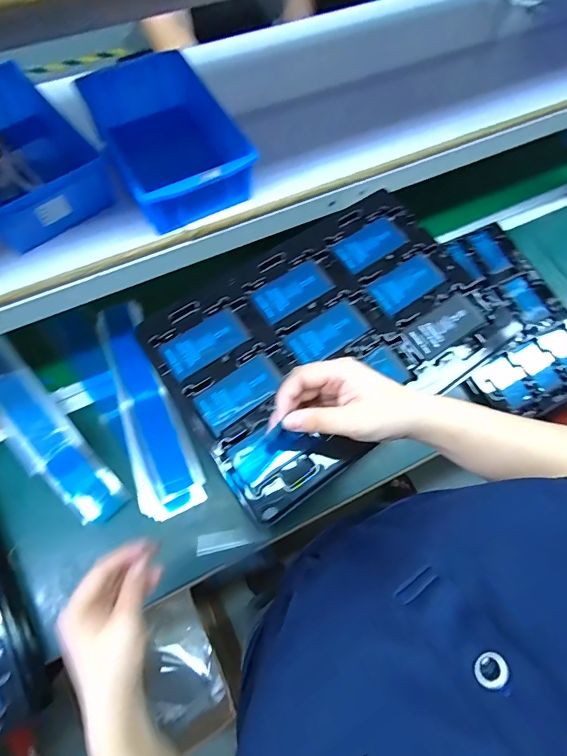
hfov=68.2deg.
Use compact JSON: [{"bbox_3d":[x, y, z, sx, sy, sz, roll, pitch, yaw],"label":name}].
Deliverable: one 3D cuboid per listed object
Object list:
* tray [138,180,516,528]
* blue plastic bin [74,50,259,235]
[{"bbox_3d":[0.049,-0.046,0.429,0.330,0.020,0.225,-33,74,-15],"label":"tray"},{"bbox_3d":[-0.128,-0.269,0.479,0.132,0.062,0.198,-27,72,-13],"label":"blue plastic bin"}]

